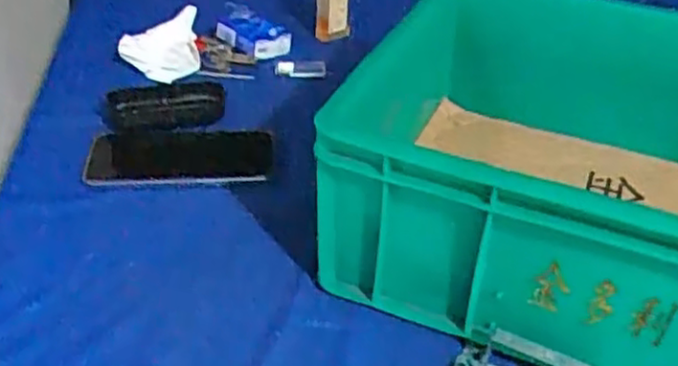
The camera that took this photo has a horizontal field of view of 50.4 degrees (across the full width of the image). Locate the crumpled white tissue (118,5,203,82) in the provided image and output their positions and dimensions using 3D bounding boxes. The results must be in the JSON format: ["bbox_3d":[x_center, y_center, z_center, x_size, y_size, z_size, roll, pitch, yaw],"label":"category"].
[{"bbox_3d":[-0.189,-0.154,0.781,0.078,0.040,0.105,3,36,0],"label":"crumpled white tissue"}]

